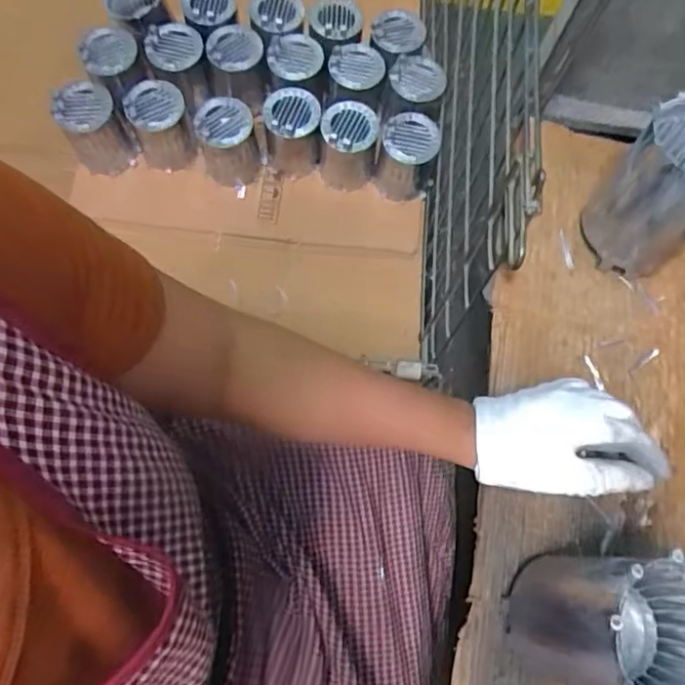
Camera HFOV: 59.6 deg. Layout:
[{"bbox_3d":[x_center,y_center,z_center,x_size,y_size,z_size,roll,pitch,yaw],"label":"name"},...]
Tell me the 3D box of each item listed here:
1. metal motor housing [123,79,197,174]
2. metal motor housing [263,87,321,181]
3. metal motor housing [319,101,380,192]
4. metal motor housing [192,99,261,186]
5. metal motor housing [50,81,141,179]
[{"bbox_3d":[-0.284,-0.340,0.945,0.085,0.114,0.106,-18,75,-7],"label":"metal motor housing"},{"bbox_3d":[-0.080,-0.336,0.958,0.087,0.114,0.092,-6,74,-4],"label":"metal motor housing"},{"bbox_3d":[0.009,-0.312,0.950,0.087,0.110,0.092,6,73,0],"label":"metal motor housing"},{"bbox_3d":[-0.179,-0.308,0.955,0.089,0.122,0.111,-21,75,-8],"label":"metal motor housing"},{"bbox_3d":[-0.384,-0.335,0.924,0.092,0.139,0.084,-33,77,-11],"label":"metal motor housing"}]

